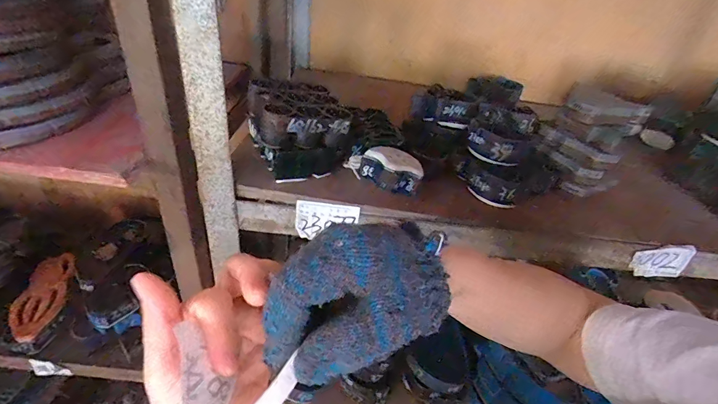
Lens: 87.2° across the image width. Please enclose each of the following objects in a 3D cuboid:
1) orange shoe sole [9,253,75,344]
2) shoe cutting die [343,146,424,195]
[{"bbox_3d":[-0.644,0.192,0.772,0.072,0.040,0.189,18,45,-24],"label":"orange shoe sole"},{"bbox_3d":[0.031,-0.042,0.452,0.090,0.040,0.030,20,36,18],"label":"shoe cutting die"}]

